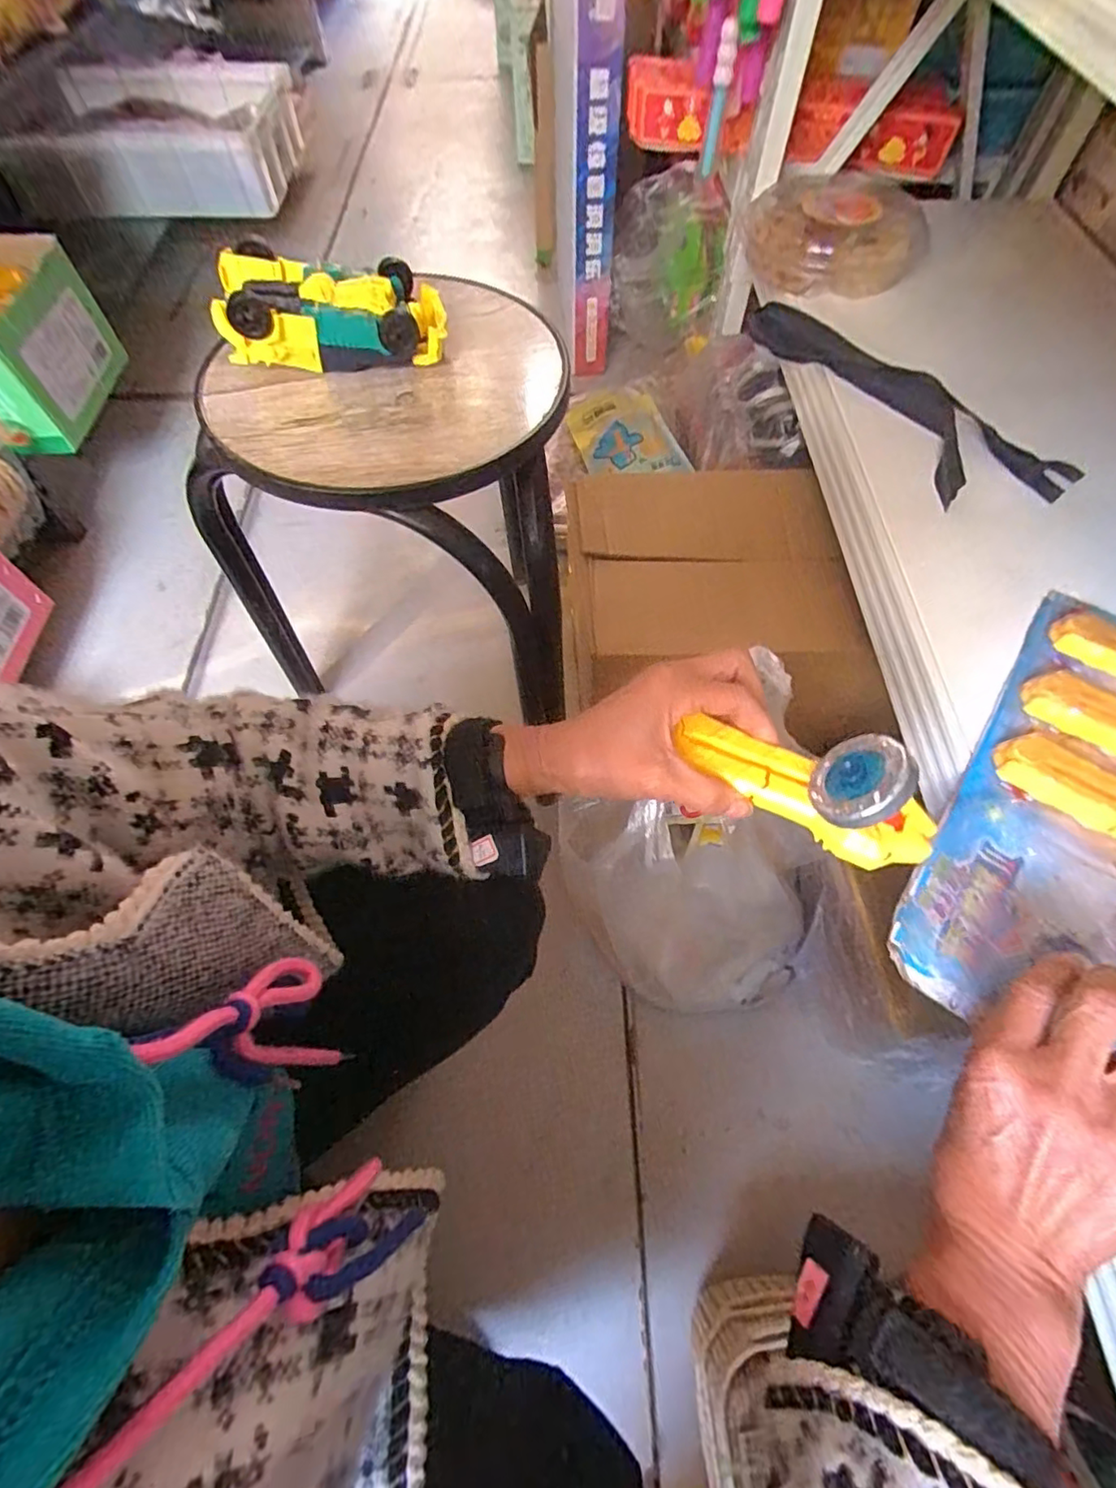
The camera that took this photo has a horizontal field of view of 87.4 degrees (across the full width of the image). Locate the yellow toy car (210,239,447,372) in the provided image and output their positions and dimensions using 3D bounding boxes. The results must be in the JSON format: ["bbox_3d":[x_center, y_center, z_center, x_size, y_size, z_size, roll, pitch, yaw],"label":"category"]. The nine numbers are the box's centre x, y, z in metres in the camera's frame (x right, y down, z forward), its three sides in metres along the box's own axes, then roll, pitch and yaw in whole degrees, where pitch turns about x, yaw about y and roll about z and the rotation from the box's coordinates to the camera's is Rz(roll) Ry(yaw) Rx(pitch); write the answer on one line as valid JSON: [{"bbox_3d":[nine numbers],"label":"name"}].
[{"bbox_3d":[-0.166,-0.324,0.434,0.157,0.057,0.091,-10,64,-1],"label":"yellow toy car"}]

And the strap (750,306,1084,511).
[{"bbox_3d":[0.312,-0.335,0.553,0.121,0.033,0.337,-31,66,-11],"label":"strap"}]

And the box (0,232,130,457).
[{"bbox_3d":[-0.826,-0.583,0.859,0.225,0.157,0.284,-2,64,3],"label":"box"}]

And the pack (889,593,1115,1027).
[{"bbox_3d":[0.350,0.044,0.348,0.180,0.058,0.316,33,70,18],"label":"pack"}]

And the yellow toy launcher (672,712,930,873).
[{"bbox_3d":[0.126,0.013,0.293,0.127,0.058,0.045,34,71,18],"label":"yellow toy launcher"}]

